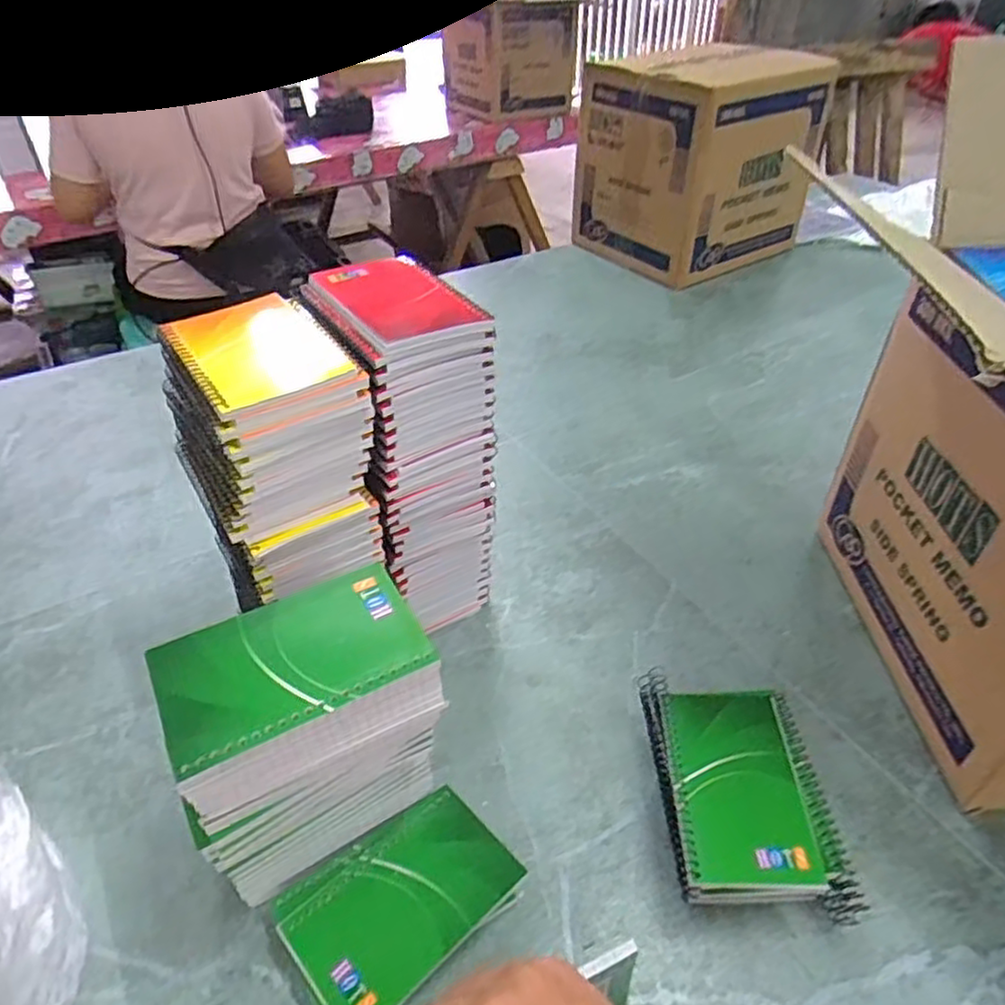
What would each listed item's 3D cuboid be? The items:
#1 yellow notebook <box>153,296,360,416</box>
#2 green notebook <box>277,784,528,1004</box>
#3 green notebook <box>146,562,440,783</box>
[{"bbox_3d":[-0.152,-0.095,0.438,0.089,0.010,0.119,-25,47,-26],"label":"yellow notebook"},{"bbox_3d":[-0.058,0.238,0.425,0.127,0.007,0.078,-31,50,-31],"label":"green notebook"},{"bbox_3d":[-0.109,0.079,0.365,0.129,0.007,0.080,-20,43,-22],"label":"green notebook"}]

